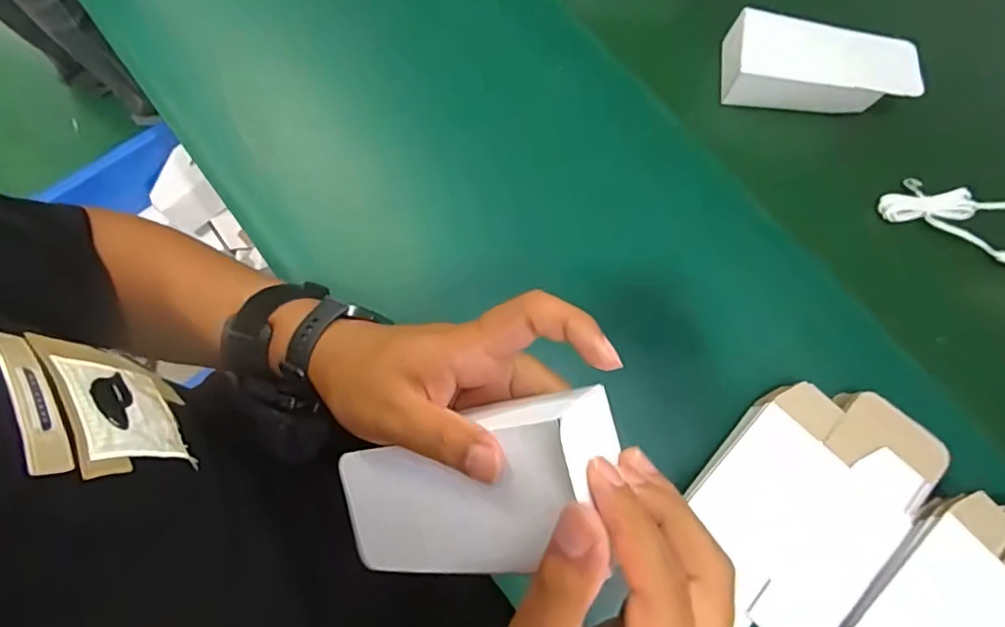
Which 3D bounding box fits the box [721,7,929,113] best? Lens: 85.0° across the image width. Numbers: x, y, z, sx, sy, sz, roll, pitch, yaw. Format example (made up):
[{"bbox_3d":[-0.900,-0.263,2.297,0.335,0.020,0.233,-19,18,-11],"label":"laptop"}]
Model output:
[{"bbox_3d":[0.259,-0.200,0.463,0.150,0.047,0.066,11,72,1],"label":"box"}]

